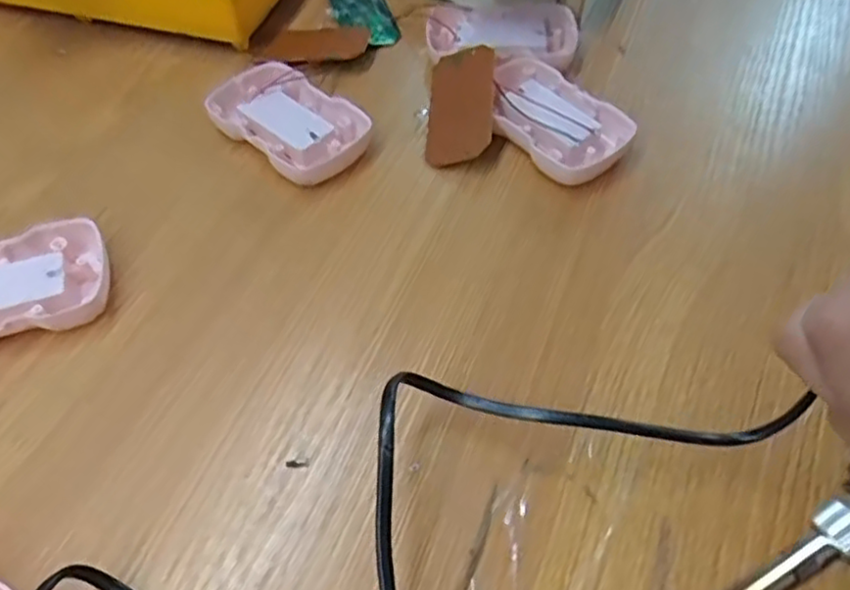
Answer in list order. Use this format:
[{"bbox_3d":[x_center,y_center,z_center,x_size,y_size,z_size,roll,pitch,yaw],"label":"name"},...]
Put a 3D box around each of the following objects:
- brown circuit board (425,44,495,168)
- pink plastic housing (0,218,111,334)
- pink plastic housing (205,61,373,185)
[{"bbox_3d":[0.019,-0.103,0.365,0.038,0.004,0.073,-8,64,29],"label":"brown circuit board"},{"bbox_3d":[-0.187,-0.002,0.301,0.087,0.014,0.055,-15,55,-11],"label":"pink plastic housing"},{"bbox_3d":[-0.075,-0.093,0.366,0.087,0.015,0.055,36,61,23],"label":"pink plastic housing"}]

